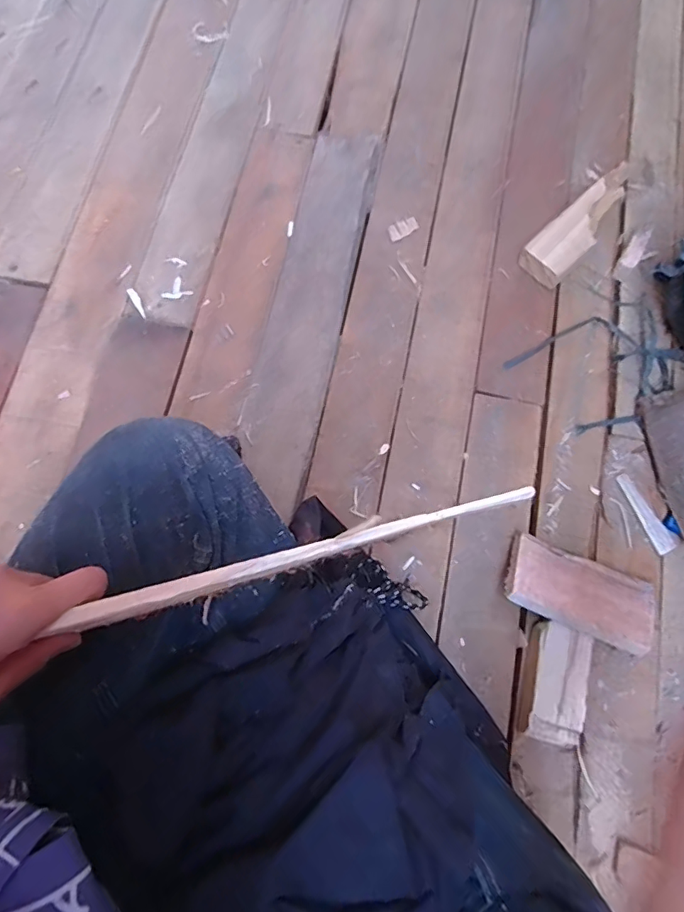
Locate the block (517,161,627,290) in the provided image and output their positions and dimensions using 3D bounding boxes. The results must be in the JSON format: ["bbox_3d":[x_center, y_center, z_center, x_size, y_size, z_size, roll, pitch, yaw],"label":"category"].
[{"bbox_3d":[0.333,-0.317,0.668,0.231,0.040,0.064,-42,81,-10],"label":"block"}]

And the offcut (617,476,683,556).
[{"bbox_3d":[0.345,0.065,0.573,0.027,0.006,0.094,-29,79,-8],"label":"offcut"}]

